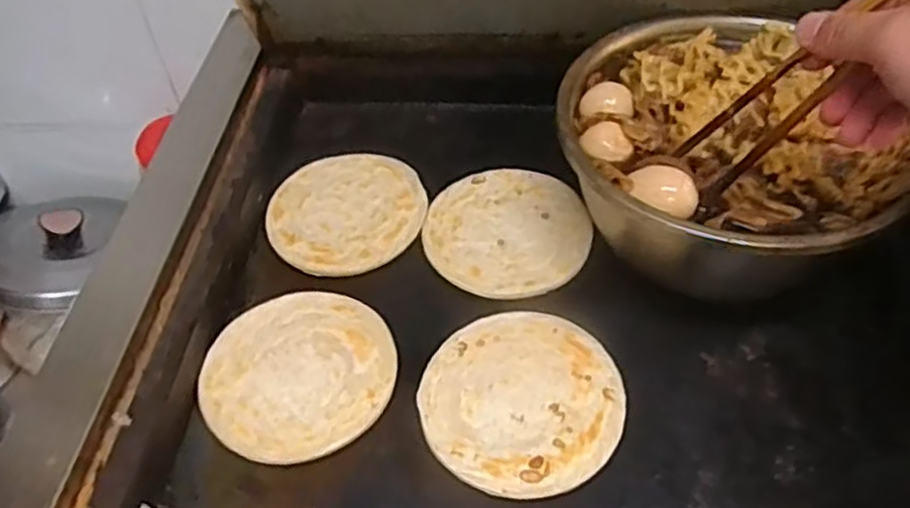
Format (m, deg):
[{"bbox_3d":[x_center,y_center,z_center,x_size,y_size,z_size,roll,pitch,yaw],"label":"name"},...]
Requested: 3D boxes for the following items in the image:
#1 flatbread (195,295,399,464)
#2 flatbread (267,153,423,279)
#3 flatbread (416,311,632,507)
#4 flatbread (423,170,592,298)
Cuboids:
[{"bbox_3d":[-0.112,0.081,0.521,0.132,0.004,0.133,-1,49,2],"label":"flatbread"},{"bbox_3d":[-0.092,-0.040,0.627,0.128,0.006,0.135,-1,49,2],"label":"flatbread"},{"bbox_3d":[0.045,0.097,0.499,0.130,0.012,0.135,-1,49,2],"label":"flatbread"},{"bbox_3d":[0.041,-0.021,0.599,0.129,0.008,0.137,-1,49,2],"label":"flatbread"}]

